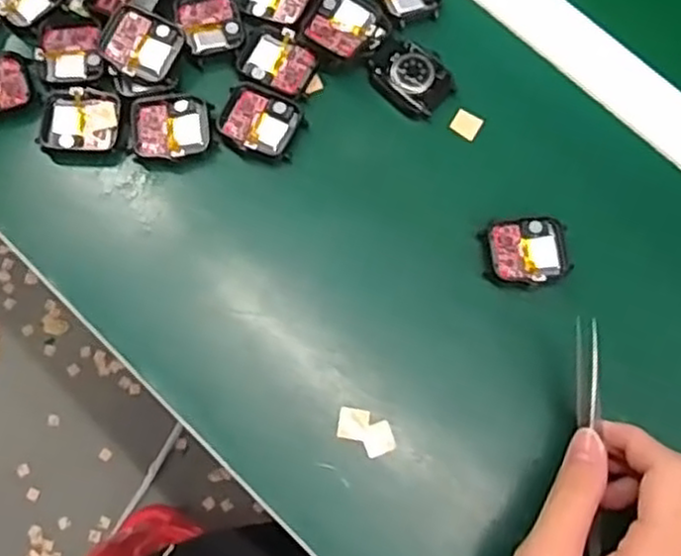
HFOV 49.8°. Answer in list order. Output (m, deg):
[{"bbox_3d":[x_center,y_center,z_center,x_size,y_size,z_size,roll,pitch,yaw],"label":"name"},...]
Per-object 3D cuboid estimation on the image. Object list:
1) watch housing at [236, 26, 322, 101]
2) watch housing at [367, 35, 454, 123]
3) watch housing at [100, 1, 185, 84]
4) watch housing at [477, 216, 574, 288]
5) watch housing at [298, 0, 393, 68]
[{"bbox_3d":[-0.036,-0.126,0.427,0.046,0.005,0.037,23,73,4],"label":"watch housing"},{"bbox_3d":[0.040,-0.118,0.430,0.049,0.006,0.037,42,75,9],"label":"watch housing"},{"bbox_3d":[-0.112,-0.132,0.417,0.041,0.011,0.036,28,87,2],"label":"watch housing"},{"bbox_3d":[0.102,-0.014,0.405,0.046,0.017,0.038,-4,73,-5],"label":"watch housing"},{"bbox_3d":[0.003,-0.148,0.430,0.044,0.012,0.043,30,73,6],"label":"watch housing"}]

